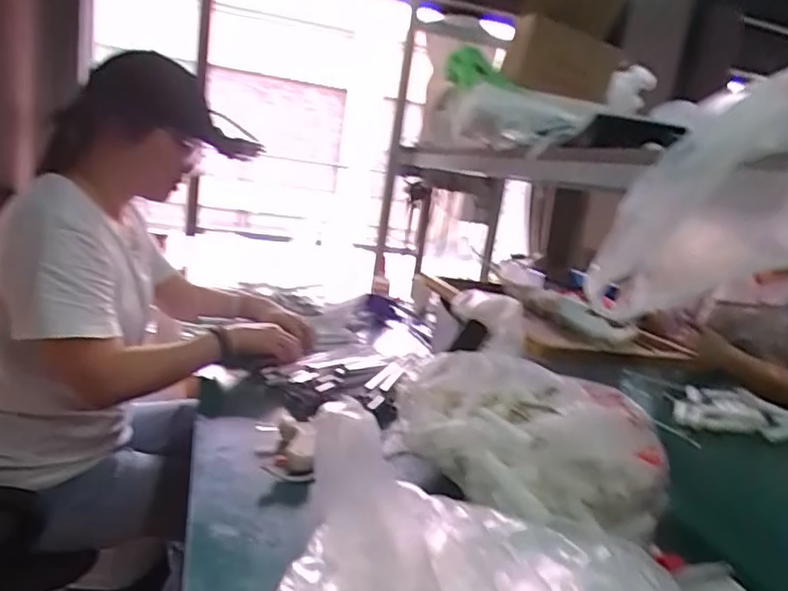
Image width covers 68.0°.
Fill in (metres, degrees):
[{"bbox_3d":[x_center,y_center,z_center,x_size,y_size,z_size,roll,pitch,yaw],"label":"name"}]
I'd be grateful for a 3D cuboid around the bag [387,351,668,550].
[{"bbox_3d":[0.139,0.158,0.696,0.178,0.121,0.325,-5,18,-45],"label":"bag"}]

